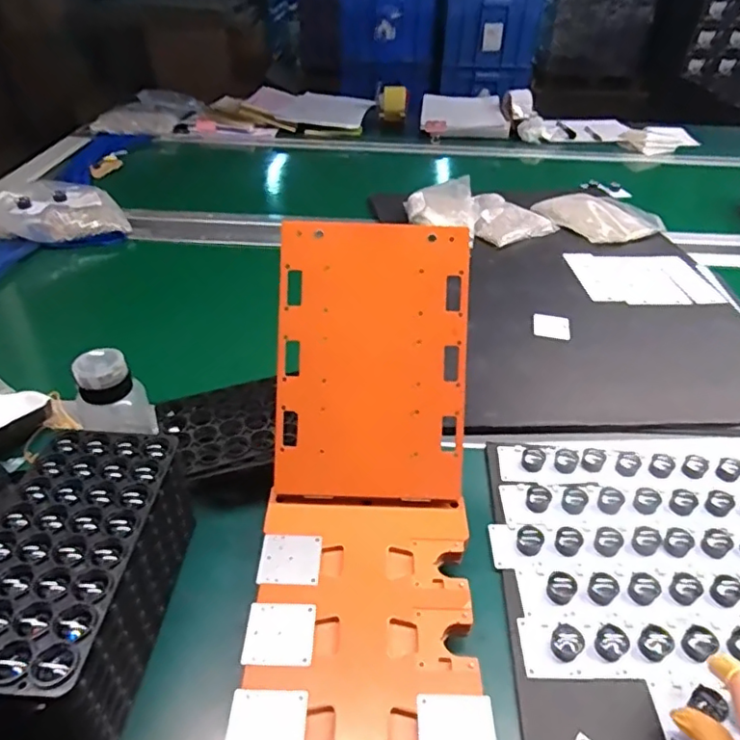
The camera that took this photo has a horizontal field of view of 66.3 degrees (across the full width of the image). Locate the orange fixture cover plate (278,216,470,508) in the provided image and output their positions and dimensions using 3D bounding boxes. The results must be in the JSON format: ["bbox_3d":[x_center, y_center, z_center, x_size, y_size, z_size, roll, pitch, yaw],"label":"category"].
[{"bbox_3d":[0.002,-0.005,0.487,0.157,0.234,0.009,2,1,-1],"label":"orange fixture cover plate"}]

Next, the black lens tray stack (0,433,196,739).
[{"bbox_3d":[-0.206,0.155,0.406,0.101,0.108,0.204,3,39,2],"label":"black lens tray stack"}]

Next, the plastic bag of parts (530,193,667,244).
[{"bbox_3d":[0.416,-0.285,1.019,0.178,0.027,0.174,-13,41,-18],"label":"plastic bag of parts"}]

